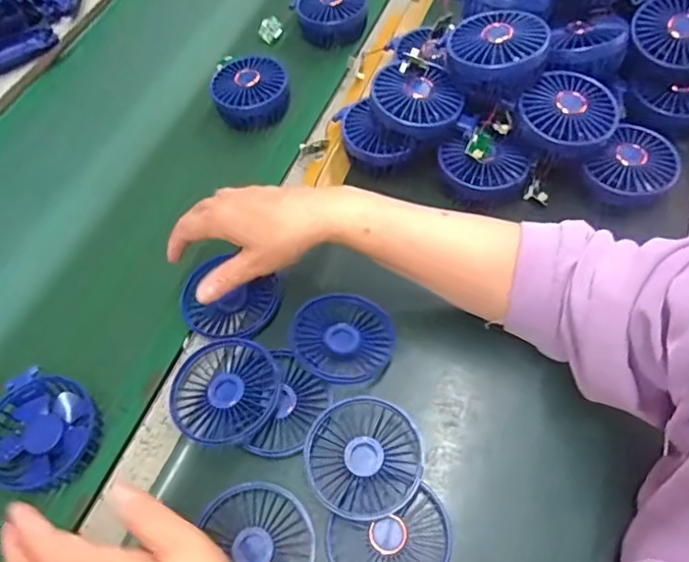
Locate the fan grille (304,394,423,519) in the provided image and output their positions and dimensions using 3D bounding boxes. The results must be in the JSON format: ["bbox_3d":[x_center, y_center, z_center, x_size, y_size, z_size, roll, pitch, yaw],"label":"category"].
[{"bbox_3d":[0.014,0.134,0.429,0.088,0.019,0.086,-3,57,5],"label":"fan grille"}]

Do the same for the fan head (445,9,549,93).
[{"bbox_3d":[0.139,-0.210,0.514,0.084,0.042,0.085,-1,60,1],"label":"fan head"}]

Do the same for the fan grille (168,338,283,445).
[{"bbox_3d":[-0.097,0.088,0.457,0.088,0.014,0.081,-3,57,5],"label":"fan grille"}]

